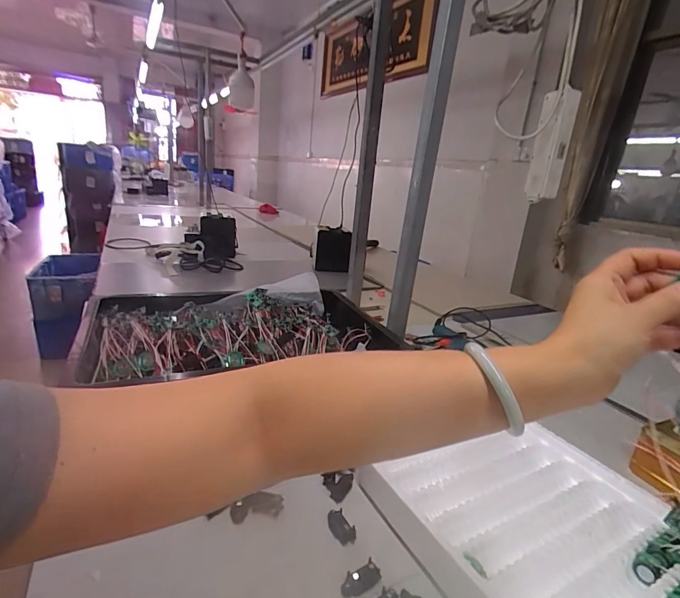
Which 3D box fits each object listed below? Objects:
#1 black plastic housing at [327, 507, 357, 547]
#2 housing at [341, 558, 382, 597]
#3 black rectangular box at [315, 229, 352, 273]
[{"bbox_3d":[0.001,0.221,0.388,0.018,0.008,0.036,-4,20,-33],"label":"black plastic housing"},{"bbox_3d":[0.017,0.236,0.334,0.035,0.008,0.017,-19,26,-23],"label":"housing"},{"bbox_3d":[-0.023,-0.160,1.354,0.114,0.171,0.022,2,44,-6],"label":"black rectangular box"}]

